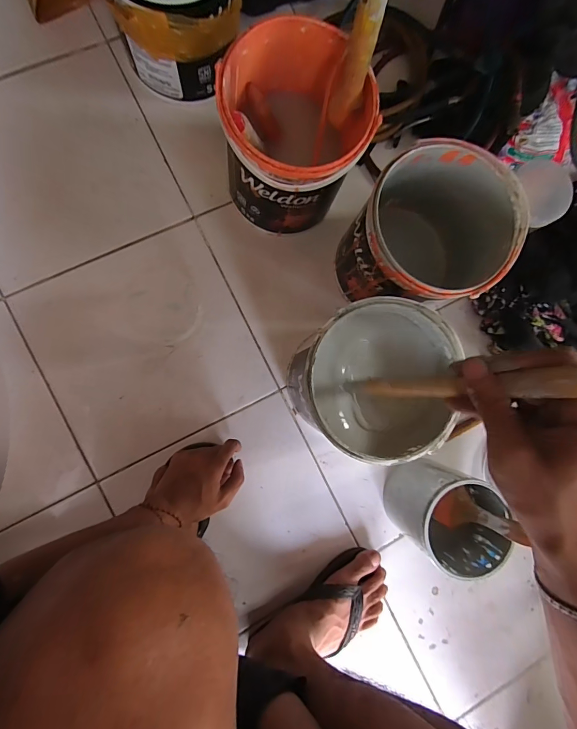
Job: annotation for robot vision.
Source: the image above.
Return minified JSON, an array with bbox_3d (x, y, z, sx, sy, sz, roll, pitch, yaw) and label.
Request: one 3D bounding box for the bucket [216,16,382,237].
[{"bbox_3d":[0.001,-0.295,0.485,0.175,0.186,0.185,0,88,-8],"label":"bucket"}]

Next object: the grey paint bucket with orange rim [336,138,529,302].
[{"bbox_3d":[0.179,-0.170,0.502,0.182,0.189,0.185,0,88,-8],"label":"grey paint bucket with orange rim"}]

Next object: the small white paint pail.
[{"bbox_3d":[0.227,0.219,0.515,0.133,0.136,0.127,13,86,-7],"label":"small white paint pail"}]

